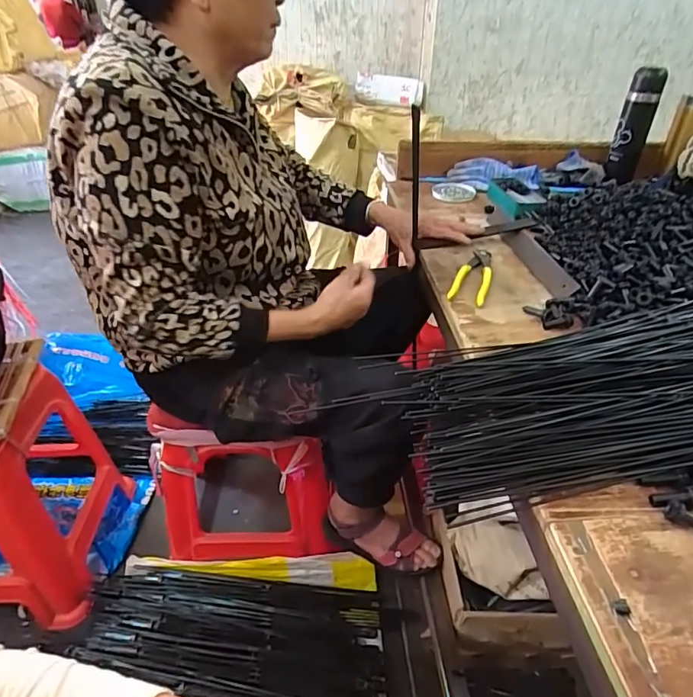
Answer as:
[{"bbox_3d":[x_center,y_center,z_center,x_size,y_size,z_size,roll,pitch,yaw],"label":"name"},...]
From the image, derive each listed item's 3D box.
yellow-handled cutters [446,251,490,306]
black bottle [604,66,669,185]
[{"bbox_3d":[0.201,-0.115,0.774,0.050,0.011,0.167,11,39,21],"label":"yellow-handled cutters"},{"bbox_3d":[0.622,-0.473,1.081,0.071,0.228,0.084,15,41,26],"label":"black bottle"}]

